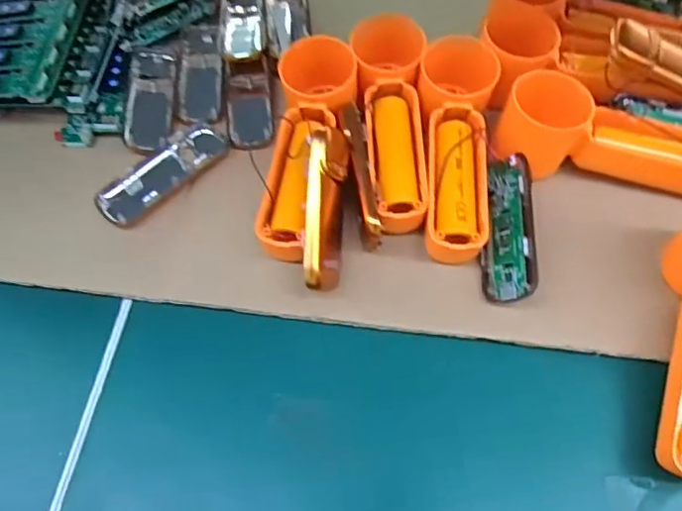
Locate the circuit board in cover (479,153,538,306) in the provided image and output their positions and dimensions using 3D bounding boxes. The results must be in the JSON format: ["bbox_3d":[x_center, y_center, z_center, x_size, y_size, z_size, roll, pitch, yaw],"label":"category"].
[{"bbox_3d":[0.088,-0.015,0.291,0.028,0.007,0.080,-8,65,37],"label":"circuit board in cover"}]

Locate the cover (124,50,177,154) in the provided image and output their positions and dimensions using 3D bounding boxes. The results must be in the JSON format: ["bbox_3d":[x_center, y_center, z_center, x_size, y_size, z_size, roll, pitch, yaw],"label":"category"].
[{"bbox_3d":[-0.120,-0.099,0.352,0.028,0.011,0.080,-5,62,-1],"label":"cover"}]

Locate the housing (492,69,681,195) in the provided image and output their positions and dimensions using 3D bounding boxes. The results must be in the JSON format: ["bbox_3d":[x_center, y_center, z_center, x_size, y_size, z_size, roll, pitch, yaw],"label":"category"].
[{"bbox_3d":[0.152,-0.066,0.306,0.130,0.042,0.048,13,64,8],"label":"housing"}]

